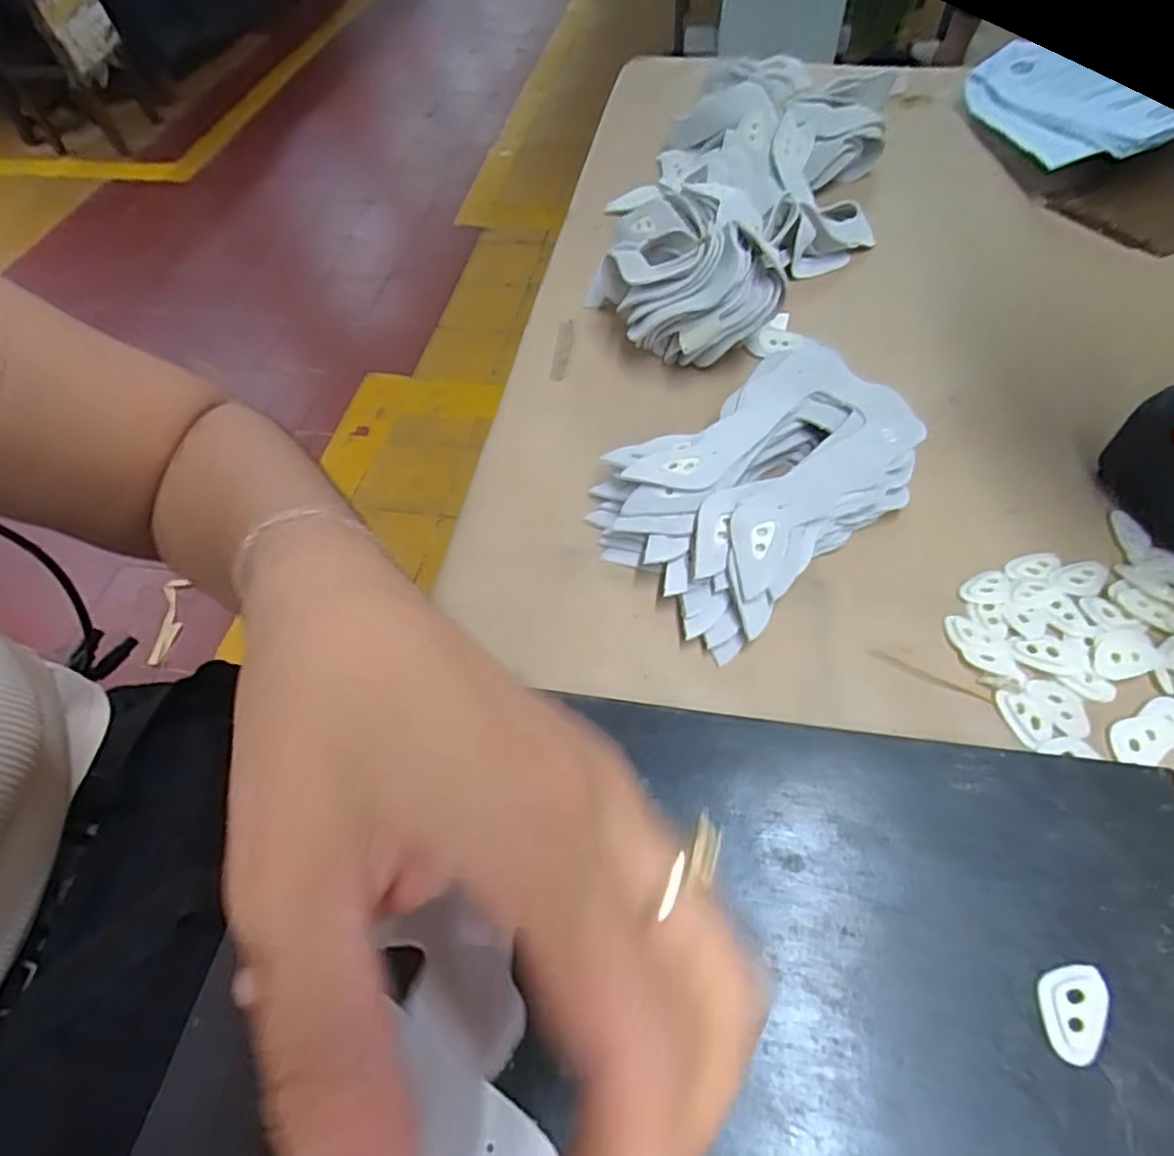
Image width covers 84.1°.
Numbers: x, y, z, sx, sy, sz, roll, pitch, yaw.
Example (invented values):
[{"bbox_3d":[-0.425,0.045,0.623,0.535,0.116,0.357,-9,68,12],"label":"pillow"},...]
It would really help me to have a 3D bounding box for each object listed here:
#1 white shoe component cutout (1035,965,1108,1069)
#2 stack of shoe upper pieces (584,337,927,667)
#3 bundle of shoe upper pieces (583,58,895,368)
[{"bbox_3d":[0.139,0.123,0.186,0.017,0.004,0.026,22,61,18],"label":"white shoe component cutout"},{"bbox_3d":[0.084,-0.049,0.312,0.158,0.035,0.108,-34,61,-17],"label":"stack of shoe upper pieces"},{"bbox_3d":[0.102,-0.258,0.427,0.168,0.060,0.317,13,59,13],"label":"bundle of shoe upper pieces"}]

